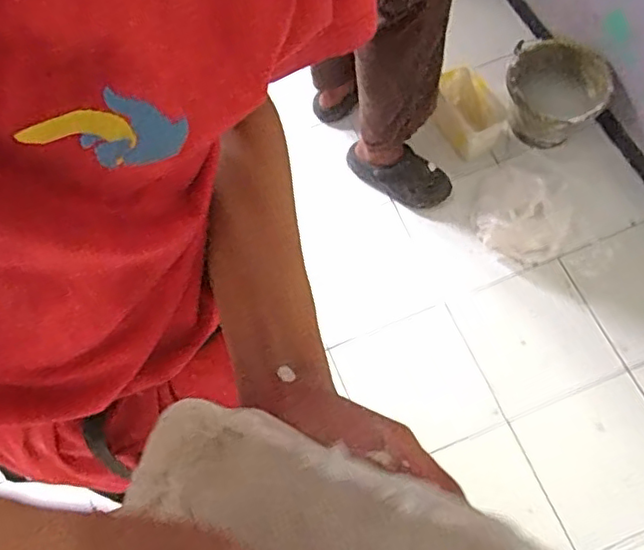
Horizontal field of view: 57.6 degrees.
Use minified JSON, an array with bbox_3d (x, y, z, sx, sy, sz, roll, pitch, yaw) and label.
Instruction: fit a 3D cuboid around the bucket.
[{"bbox_3d":[0.594,-0.471,1.523,0.261,0.159,0.264,-1,68,3],"label":"bucket"}]

